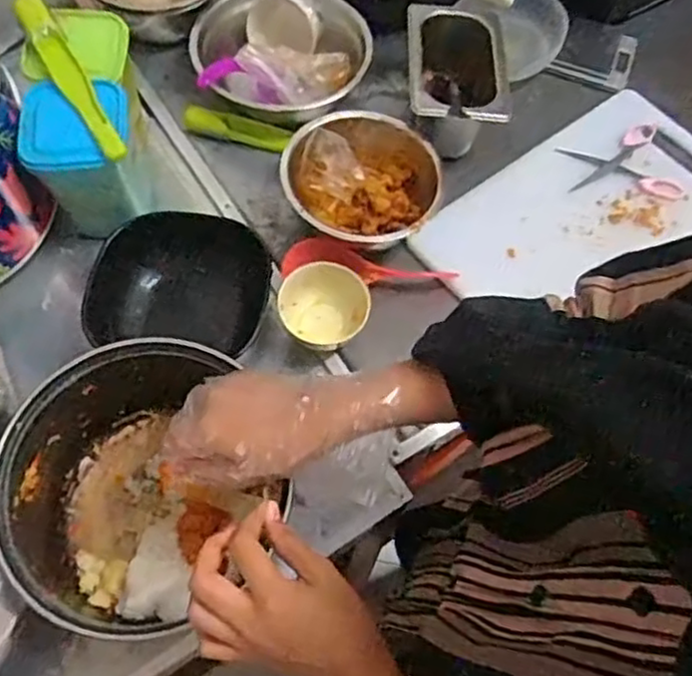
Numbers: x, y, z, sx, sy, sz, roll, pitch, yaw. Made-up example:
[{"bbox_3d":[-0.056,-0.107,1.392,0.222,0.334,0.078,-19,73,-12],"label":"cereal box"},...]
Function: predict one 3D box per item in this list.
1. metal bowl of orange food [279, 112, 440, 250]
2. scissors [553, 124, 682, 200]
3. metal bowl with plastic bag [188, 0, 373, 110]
[{"bbox_3d":[0.017,-0.171,0.786,0.160,0.076,0.179,22,64,8],"label":"metal bowl of orange food"},{"bbox_3d":[0.339,-0.216,0.886,0.136,0.006,0.118,-7,64,-7],"label":"scissors"},{"bbox_3d":[-0.078,-0.348,0.864,0.208,0.083,0.178,-11,64,-9],"label":"metal bowl with plastic bag"}]

